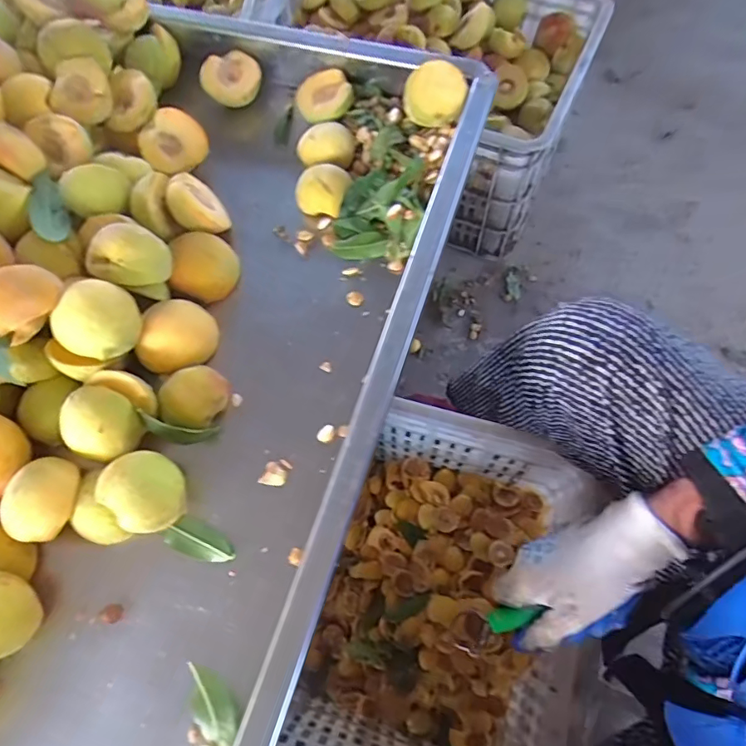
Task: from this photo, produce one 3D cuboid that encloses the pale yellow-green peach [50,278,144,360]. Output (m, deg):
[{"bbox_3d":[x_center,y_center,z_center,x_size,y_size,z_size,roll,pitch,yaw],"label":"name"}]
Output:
[{"bbox_3d":[-0.212,-0.039,0.386,0.048,0.055,0.058,35,73,15],"label":"pale yellow-green peach"}]

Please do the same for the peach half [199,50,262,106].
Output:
[{"bbox_3d":[-0.152,-0.315,0.538,0.061,0.029,0.052,-22,96,-5],"label":"peach half"}]

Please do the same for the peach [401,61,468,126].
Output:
[{"bbox_3d":[0.059,-0.271,0.475,0.058,0.044,0.059,-1,68,2],"label":"peach"}]

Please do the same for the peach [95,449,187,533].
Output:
[{"bbox_3d":[-0.165,0.089,0.368,0.048,0.050,0.053,-42,72,-14],"label":"peach"}]

